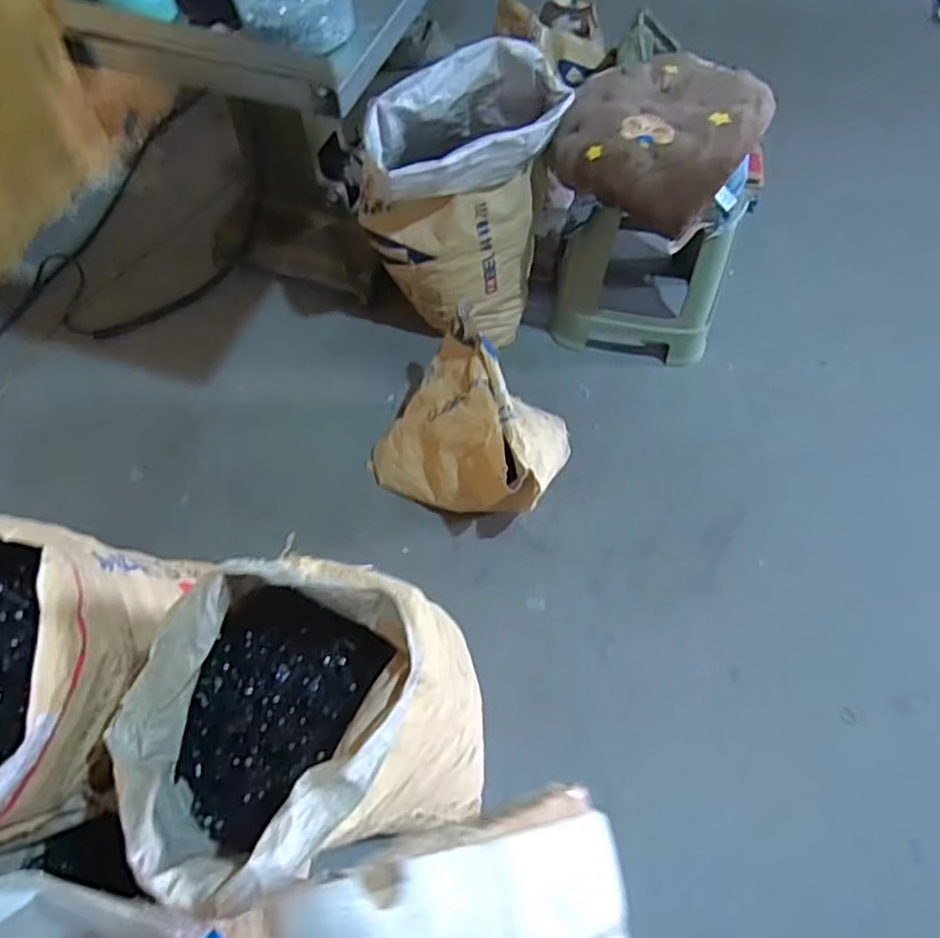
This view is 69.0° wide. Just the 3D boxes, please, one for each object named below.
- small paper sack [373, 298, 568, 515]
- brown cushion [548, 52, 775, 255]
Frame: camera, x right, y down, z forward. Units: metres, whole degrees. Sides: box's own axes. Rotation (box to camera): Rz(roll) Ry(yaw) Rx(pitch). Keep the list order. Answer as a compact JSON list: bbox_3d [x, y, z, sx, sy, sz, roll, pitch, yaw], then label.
[{"bbox_3d":[0.008,-0.098,1.398,0.371,0.247,0.308,25,63,13],"label":"small paper sack"},{"bbox_3d":[0.369,-0.658,1.351,0.356,0.149,0.354,33,65,17],"label":"brown cushion"}]

